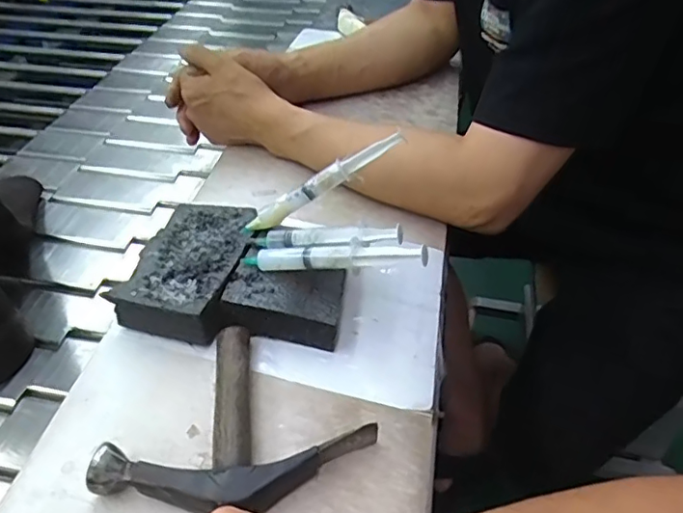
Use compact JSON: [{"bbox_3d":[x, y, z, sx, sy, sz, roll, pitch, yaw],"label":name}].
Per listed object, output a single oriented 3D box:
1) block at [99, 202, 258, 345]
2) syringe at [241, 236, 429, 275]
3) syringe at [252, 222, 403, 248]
[{"bbox_3d":[-0.118,0.009,0.462,0.083,0.036,0.128,11,42,9],"label":"block"},{"bbox_3d":[-0.006,-0.001,0.418,0.144,0.016,0.017,-2,39,25],"label":"syringe"},{"bbox_3d":[-0.013,-0.014,0.436,0.120,0.011,0.019,-2,40,20],"label":"syringe"}]

